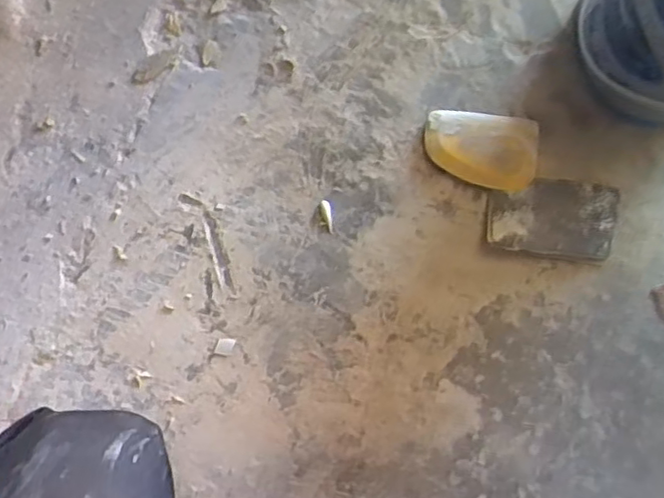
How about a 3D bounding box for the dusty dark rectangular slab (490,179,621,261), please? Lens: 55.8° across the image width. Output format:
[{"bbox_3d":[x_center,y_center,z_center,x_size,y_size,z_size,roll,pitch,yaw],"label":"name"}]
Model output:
[{"bbox_3d":[0.196,-0.028,0.556,0.114,0.012,0.066,7,81,-2],"label":"dusty dark rectangular slab"}]

